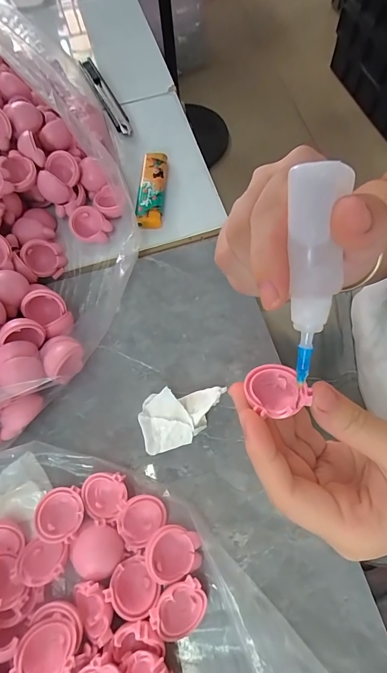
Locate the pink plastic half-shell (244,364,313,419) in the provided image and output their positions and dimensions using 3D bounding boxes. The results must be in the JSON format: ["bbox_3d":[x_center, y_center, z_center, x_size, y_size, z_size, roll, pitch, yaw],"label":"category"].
[{"bbox_3d":[0.040,0.026,0.175,0.027,0.014,0.026,-1,62,1],"label":"pink plastic half-shell"}]

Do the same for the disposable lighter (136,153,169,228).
[{"bbox_3d":[-0.037,-0.132,0.317,0.023,0.019,0.076,1,67,4],"label":"disposable lighter"}]

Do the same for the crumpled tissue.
[{"bbox_3d":[-0.008,0.052,0.238,0.057,0.016,0.036,-17,66,-3],"label":"crumpled tissue"}]

